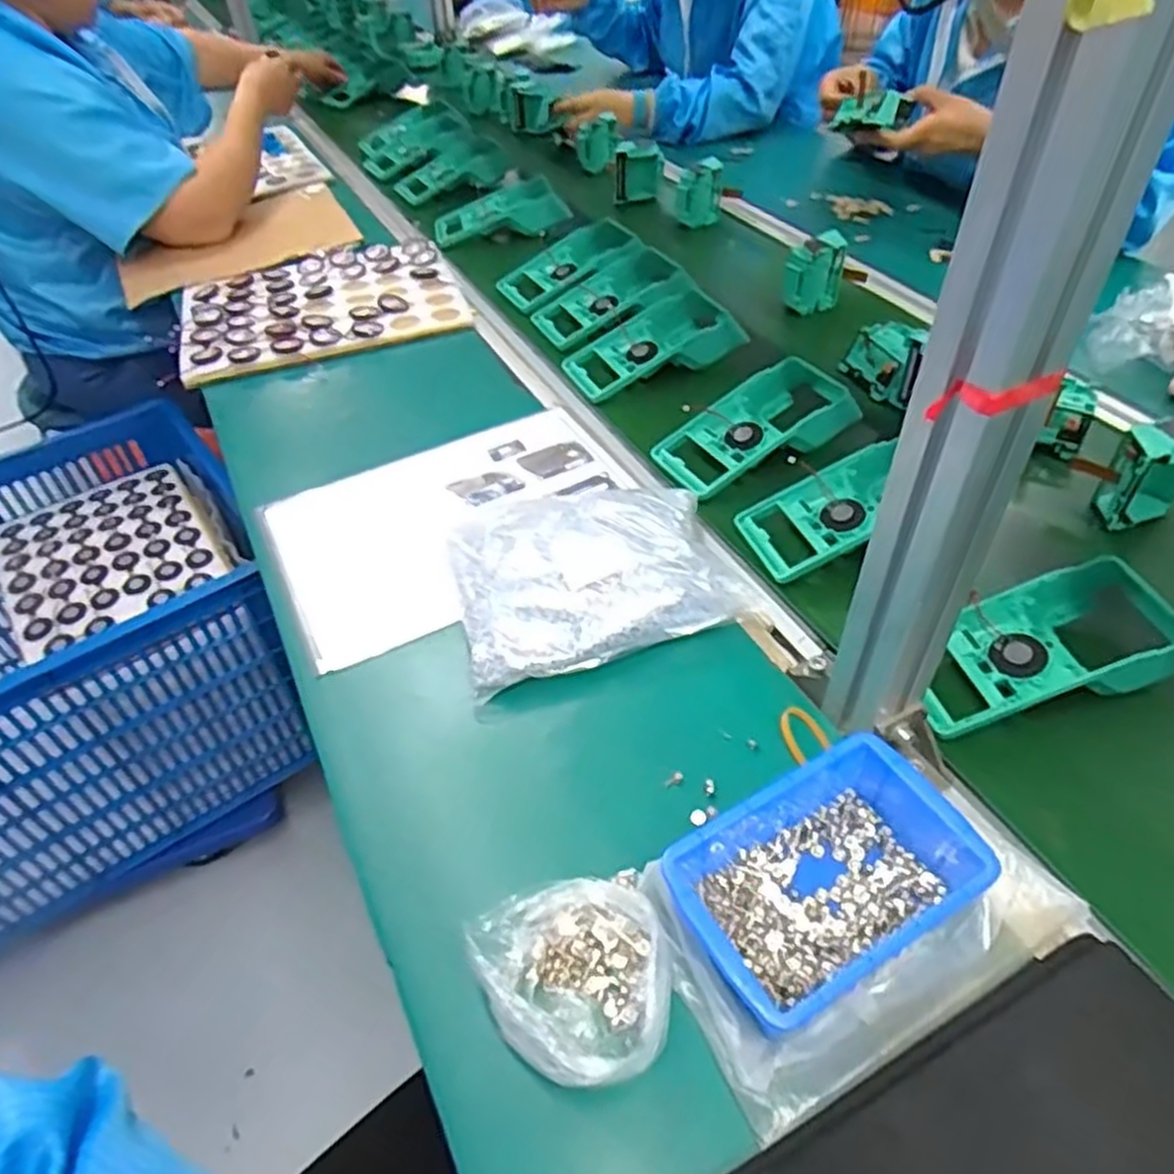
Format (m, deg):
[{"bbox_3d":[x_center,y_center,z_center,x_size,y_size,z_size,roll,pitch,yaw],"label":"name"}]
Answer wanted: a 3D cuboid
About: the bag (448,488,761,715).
[{"bbox_3d":[0.001,-0.015,0.598,0.204,0.045,0.158,-16,46,-11],"label":"bag"}]

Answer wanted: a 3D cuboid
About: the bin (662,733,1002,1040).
[{"bbox_3d":[0.128,0.150,0.418,0.150,0.052,0.099,-22,48,-17],"label":"bin"}]

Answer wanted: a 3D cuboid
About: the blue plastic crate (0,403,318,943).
[{"bbox_3d":[-0.788,0.139,1.087,0.690,0.409,0.520,-26,49,-21],"label":"blue plastic crate"}]

